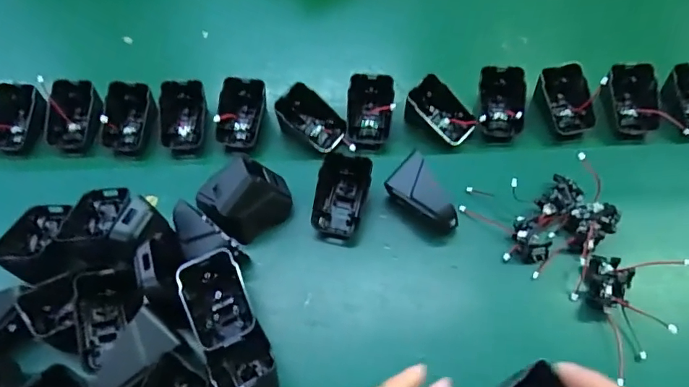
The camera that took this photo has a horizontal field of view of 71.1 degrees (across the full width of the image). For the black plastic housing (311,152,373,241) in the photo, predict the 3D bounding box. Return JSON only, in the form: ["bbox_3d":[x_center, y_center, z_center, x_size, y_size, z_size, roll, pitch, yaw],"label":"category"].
[{"bbox_3d":[-0.002,0.004,0.420,0.044,0.050,0.063,12,60,10],"label":"black plastic housing"}]

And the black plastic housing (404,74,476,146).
[{"bbox_3d":[0.096,-0.080,0.469,0.062,0.035,0.045,38,67,22],"label":"black plastic housing"}]

